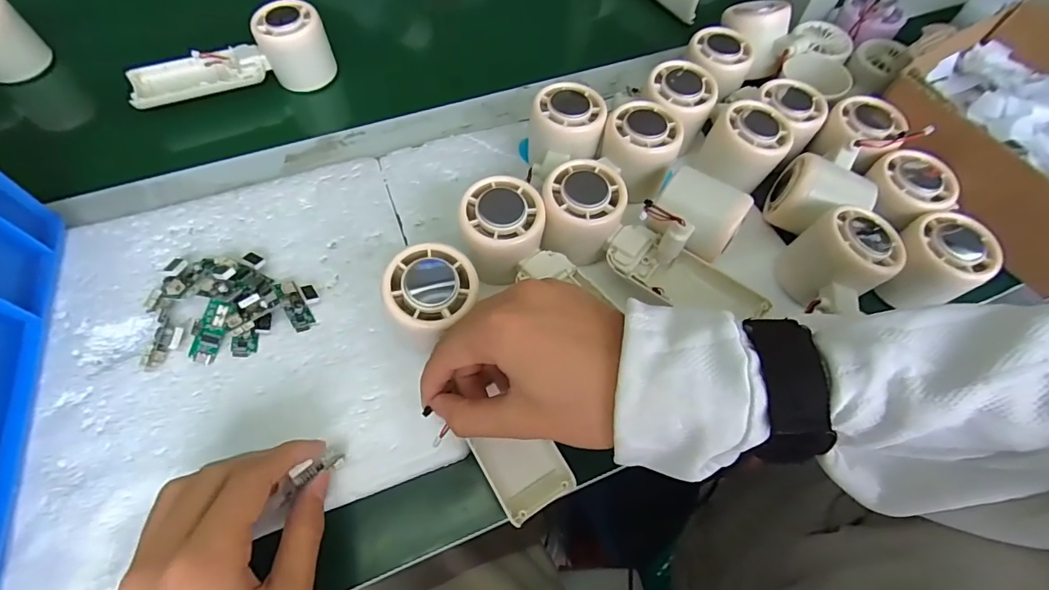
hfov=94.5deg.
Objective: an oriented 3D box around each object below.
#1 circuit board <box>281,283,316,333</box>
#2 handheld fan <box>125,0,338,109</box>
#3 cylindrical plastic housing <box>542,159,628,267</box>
[{"bbox_3d":[-0.153,0.006,0.323,0.013,0.007,0.038,-31,68,-17],"label":"circuit board"},{"bbox_3d":[-0.253,-0.203,0.419,0.164,0.055,0.045,-19,64,-12],"label":"handheld fan"},{"bbox_3d":[0.039,-0.057,0.332,0.052,0.044,0.052,5,62,0],"label":"cylindrical plastic housing"}]

